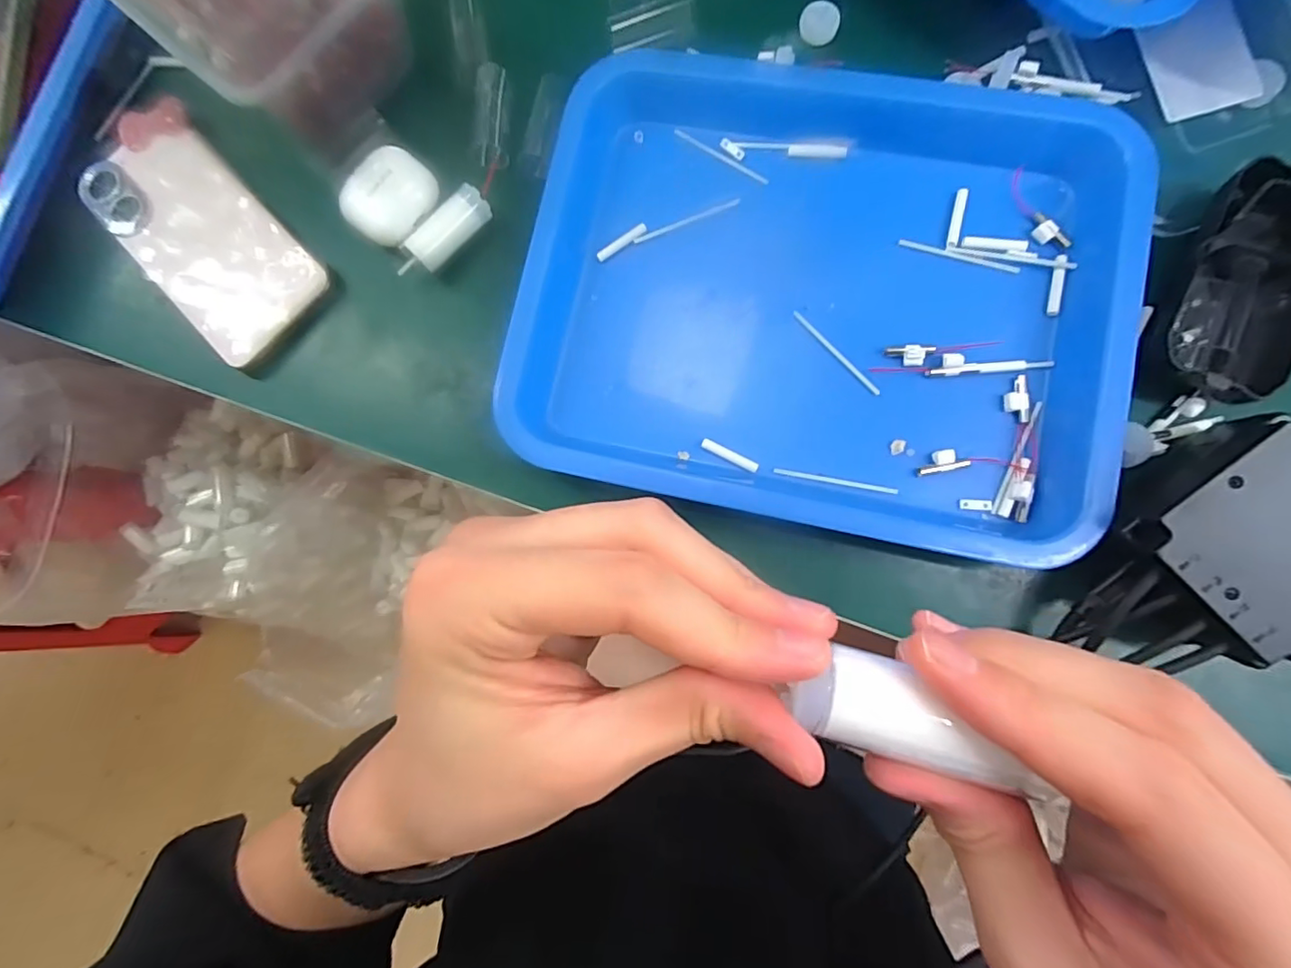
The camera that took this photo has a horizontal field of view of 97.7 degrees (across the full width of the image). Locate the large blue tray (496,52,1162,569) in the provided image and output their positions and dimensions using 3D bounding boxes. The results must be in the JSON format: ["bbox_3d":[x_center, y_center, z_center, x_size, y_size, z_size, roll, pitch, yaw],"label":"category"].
[{"bbox_3d":[0.083,-0.100,0.283,0.279,0.034,0.232,12,86,6],"label":"large blue tray"}]

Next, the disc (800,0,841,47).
[{"bbox_3d":[0.097,-0.256,0.313,0.021,0.004,0.020,3,113,8],"label":"disc"}]

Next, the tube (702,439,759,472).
[{"bbox_3d":[0.043,-0.015,0.287,0.031,0.004,0.006,27,88,7],"label":"tube"}]

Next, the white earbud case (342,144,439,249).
[{"bbox_3d":[-0.139,-0.157,0.308,0.036,0.018,0.050,37,89,7],"label":"white earbud case"}]

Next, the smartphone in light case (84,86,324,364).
[{"bbox_3d":[-0.260,-0.149,0.332,0.077,0.015,0.165,-44,83,0],"label":"smartphone in light case"}]

